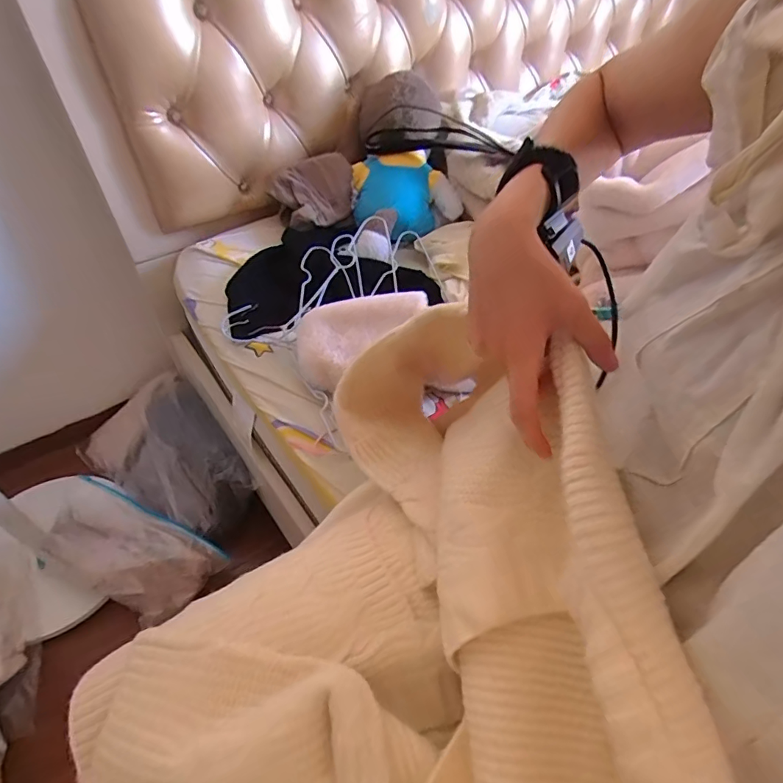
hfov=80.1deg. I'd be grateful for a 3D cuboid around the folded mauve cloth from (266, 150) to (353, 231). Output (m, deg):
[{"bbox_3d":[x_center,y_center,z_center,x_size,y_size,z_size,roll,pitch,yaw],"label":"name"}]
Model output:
[{"bbox_3d":[-0.137,-0.357,0.831,0.140,0.075,0.118,-15,52,-16],"label":"folded mauve cloth"}]

